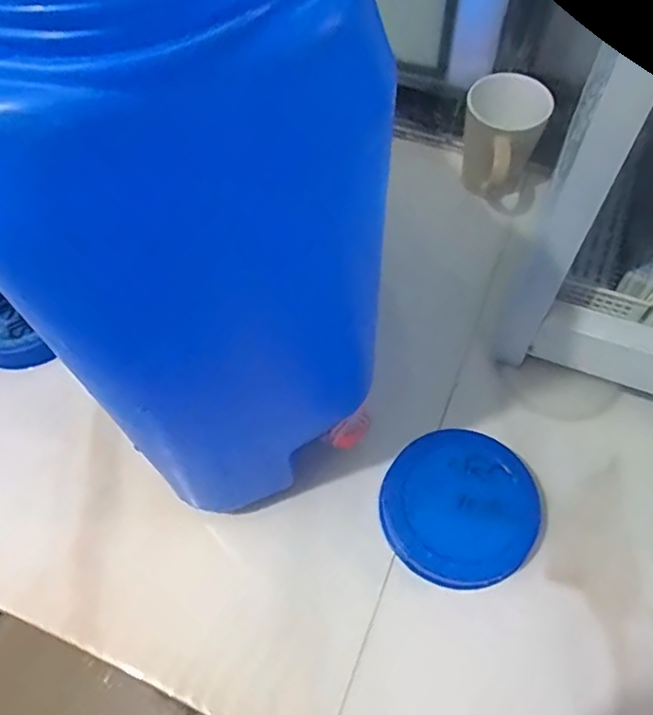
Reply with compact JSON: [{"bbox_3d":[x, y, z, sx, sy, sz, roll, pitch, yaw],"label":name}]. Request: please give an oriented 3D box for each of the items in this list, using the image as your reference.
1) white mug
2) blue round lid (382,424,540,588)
[{"bbox_3d":[0.170,-0.204,0.596,0.073,0.109,0.092,15,63,10],"label":"white mug"},{"bbox_3d":[0.105,0.119,0.474,0.114,0.026,0.118,-1,61,1],"label":"blue round lid"}]

